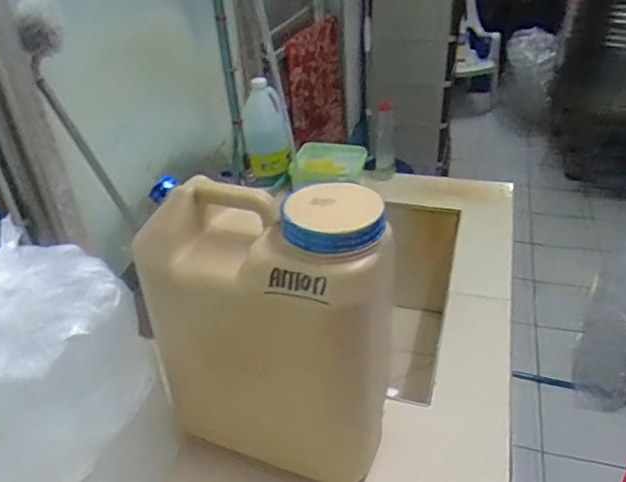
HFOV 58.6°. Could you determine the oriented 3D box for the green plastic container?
[{"bbox_3d":[0.046,-0.226,1.657,0.222,0.095,0.111,-1,33,6],"label":"green plastic container"}]

